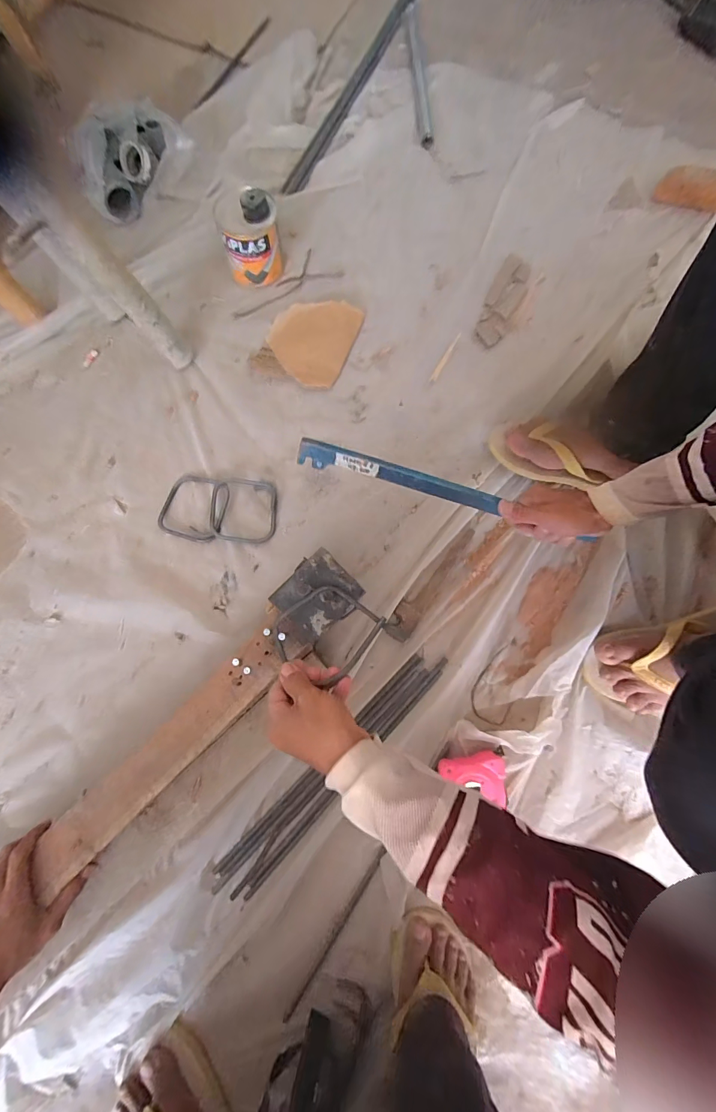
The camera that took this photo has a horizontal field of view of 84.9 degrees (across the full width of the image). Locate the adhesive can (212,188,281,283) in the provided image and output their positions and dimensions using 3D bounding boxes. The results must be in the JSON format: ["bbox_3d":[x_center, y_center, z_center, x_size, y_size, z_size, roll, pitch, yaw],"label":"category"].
[{"bbox_3d":[-0.175,-0.522,0.641,0.092,0.101,0.083,-6,79,-3],"label":"adhesive can"}]

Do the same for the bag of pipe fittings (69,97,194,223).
[{"bbox_3d":[-0.402,-0.700,0.686,0.205,0.086,0.137,-41,82,-9],"label":"bag of pipe fittings"}]

